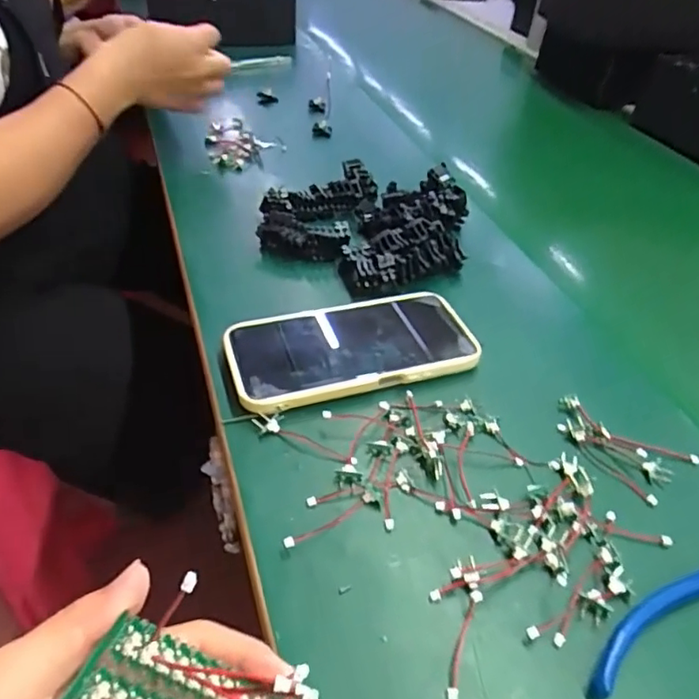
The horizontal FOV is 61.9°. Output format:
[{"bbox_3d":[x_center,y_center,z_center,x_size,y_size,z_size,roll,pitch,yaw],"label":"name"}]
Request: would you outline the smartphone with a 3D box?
[{"bbox_3d":[0.002,-0.005,0.407,0.170,0.015,0.083,-9,44,-17],"label":"smartphone"}]

